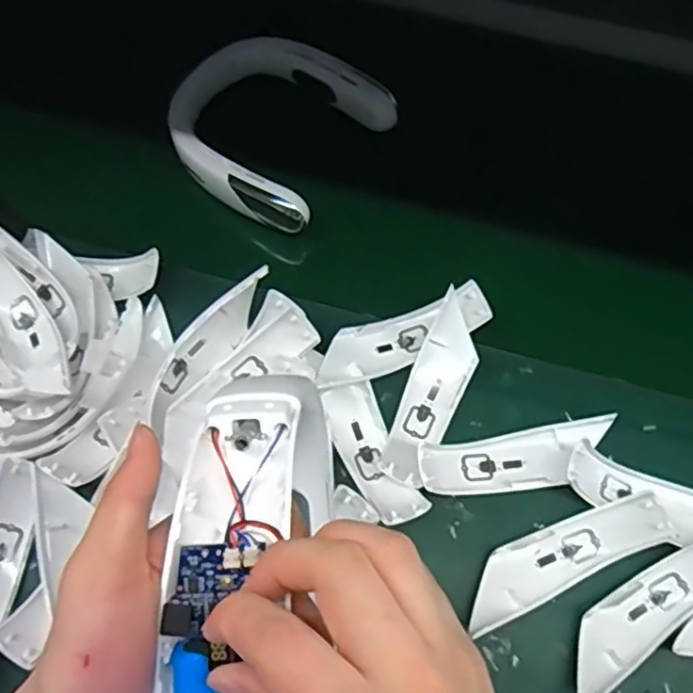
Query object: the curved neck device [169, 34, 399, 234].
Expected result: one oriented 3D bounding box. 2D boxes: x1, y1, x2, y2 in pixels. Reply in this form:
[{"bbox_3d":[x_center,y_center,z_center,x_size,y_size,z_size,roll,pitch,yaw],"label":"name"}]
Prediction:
[{"bbox_3d":[-0.080,-0.233,0.686,0.203,0.063,0.190,32,71,11],"label":"curved neck device"}]

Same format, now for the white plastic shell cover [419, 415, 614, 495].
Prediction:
[{"bbox_3d":[0.149,0.097,0.556,0.180,0.042,0.053,-9,69,-5],"label":"white plastic shell cover"}]

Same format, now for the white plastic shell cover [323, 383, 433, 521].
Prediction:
[{"bbox_3d":[0.021,0.090,0.554,0.052,0.044,0.142,-20,53,-9],"label":"white plastic shell cover"}]

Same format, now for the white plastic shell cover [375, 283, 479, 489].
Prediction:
[{"bbox_3d":[0.078,0.040,0.579,0.049,0.029,0.176,25,70,8],"label":"white plastic shell cover"}]

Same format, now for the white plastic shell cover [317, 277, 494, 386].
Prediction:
[{"bbox_3d":[0.051,-0.009,0.592,0.173,0.034,0.049,-21,71,-10],"label":"white plastic shell cover"}]

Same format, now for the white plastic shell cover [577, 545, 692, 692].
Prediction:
[{"bbox_3d":[0.248,0.214,0.518,0.180,0.045,0.051,-30,72,-13],"label":"white plastic shell cover"}]

